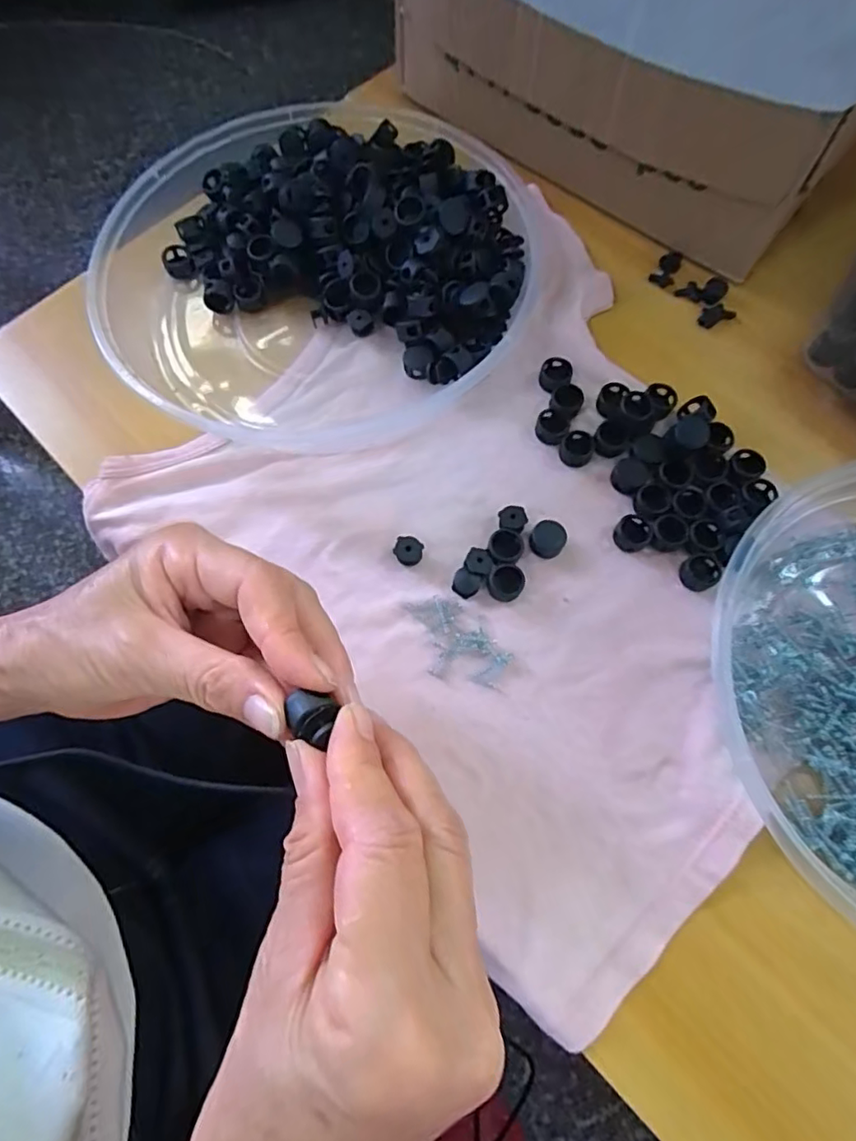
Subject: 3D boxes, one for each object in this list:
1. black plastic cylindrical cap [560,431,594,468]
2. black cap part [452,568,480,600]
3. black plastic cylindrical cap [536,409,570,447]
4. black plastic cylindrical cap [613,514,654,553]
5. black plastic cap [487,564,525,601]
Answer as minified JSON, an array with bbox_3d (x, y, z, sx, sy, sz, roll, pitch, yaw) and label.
[{"bbox_3d":[0.078,-0.063,0.303,0.016,0.008,0.020,31,76,10],"label":"black plastic cylindrical cap"},{"bbox_3d":[0.018,0.007,0.281,0.013,0.006,0.011,32,76,10],"label":"black cap part"},{"bbox_3d":[0.066,-0.076,0.307,0.017,0.010,0.018,0,73,1],"label":"black plastic cylindrical cap"},{"bbox_3d":[0.102,-0.018,0.288,0.017,0.008,0.017,0,73,1],"label":"black plastic cylindrical cap"},{"bbox_3d":[0.038,0.006,0.279,0.017,0.009,0.016,0,73,1],"label":"black plastic cap"}]

